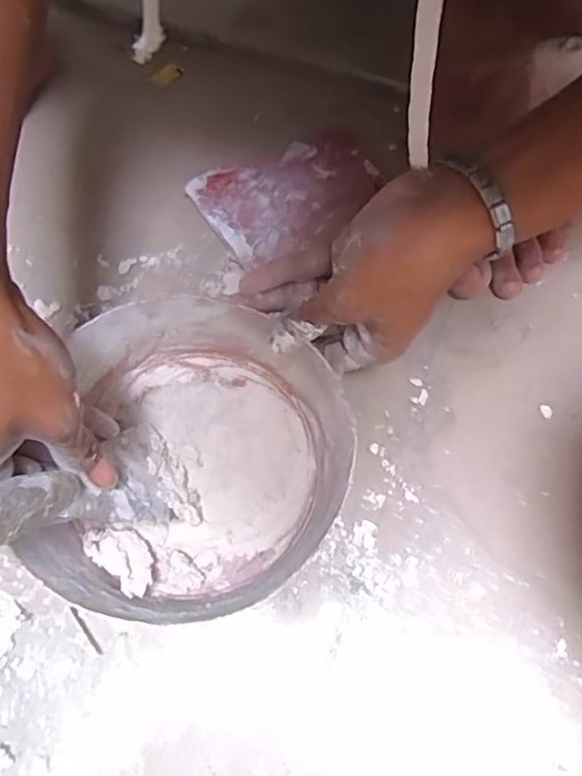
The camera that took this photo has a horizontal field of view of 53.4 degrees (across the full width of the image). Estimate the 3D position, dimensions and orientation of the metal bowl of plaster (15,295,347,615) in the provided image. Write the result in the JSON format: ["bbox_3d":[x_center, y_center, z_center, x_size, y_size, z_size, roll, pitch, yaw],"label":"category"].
[{"bbox_3d":[-0.050,0.041,0.347,0.158,0.069,0.177,5,71,3],"label":"metal bowl of plaster"}]

